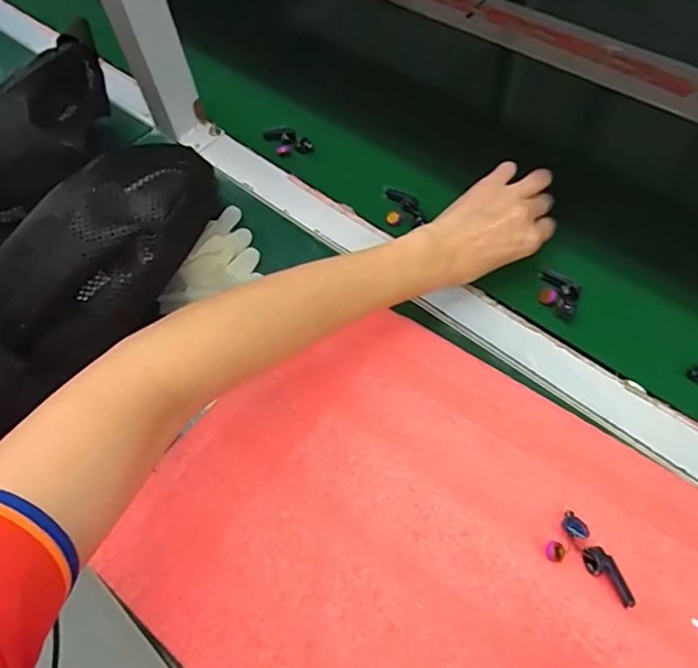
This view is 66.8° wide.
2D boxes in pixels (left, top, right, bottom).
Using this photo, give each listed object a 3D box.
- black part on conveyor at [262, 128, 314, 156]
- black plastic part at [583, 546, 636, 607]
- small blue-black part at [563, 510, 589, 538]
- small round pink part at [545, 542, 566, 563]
[{"bbox_3d":[-0.061,-0.196,0.538,0.032,0.012,0.047,-34,63,-15],"label":"black part on conveyor"},{"bbox_3d":[0.151,0.139,0.305,0.013,0.009,0.035,-34,63,-15],"label":"black plastic part"},{"bbox_3d":[0.137,0.116,0.320,0.016,0.010,0.011,35,68,22],"label":"small blue-black part"},{"bbox_3d":[0.123,0.130,0.315,0.011,0.009,0.011,-2,59,3],"label":"small round pink part"}]

